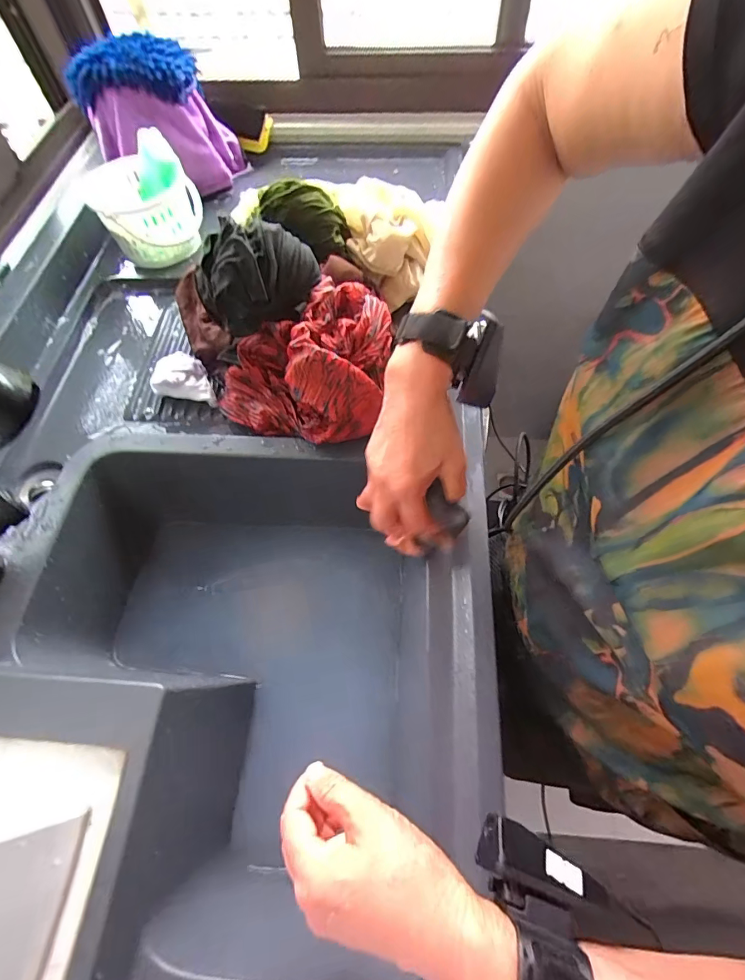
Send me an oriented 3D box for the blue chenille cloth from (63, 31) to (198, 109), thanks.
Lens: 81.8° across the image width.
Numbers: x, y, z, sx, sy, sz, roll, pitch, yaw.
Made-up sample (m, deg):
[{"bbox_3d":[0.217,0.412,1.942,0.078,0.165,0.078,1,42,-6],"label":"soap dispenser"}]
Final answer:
[{"bbox_3d":[-0.330,-0.575,0.585,0.175,0.068,0.071,-22,63,-11],"label":"blue chenille cloth"}]

